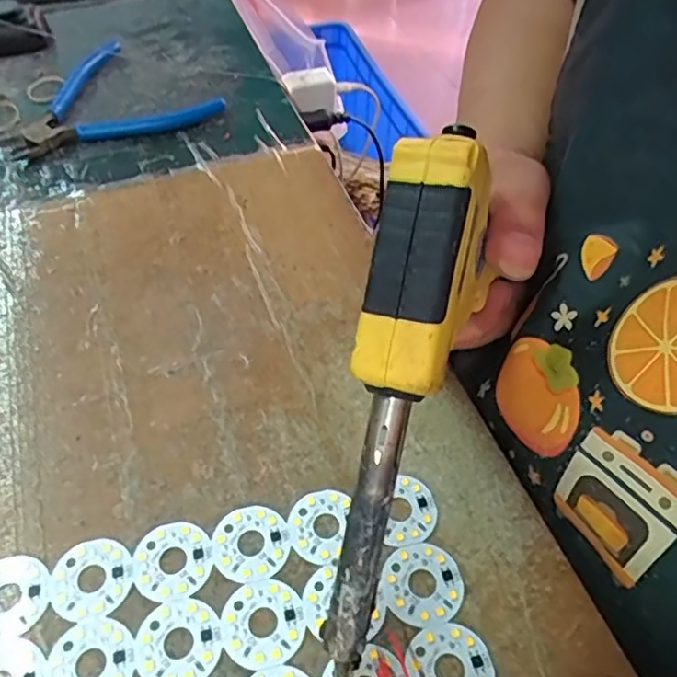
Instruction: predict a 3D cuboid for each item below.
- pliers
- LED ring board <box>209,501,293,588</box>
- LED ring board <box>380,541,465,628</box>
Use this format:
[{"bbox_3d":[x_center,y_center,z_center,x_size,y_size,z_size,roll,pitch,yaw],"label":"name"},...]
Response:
[{"bbox_3d":[-0.167,-0.183,0.463,0.134,0.012,0.119,-19,53,-15],"label":"pliers"},{"bbox_3d":[-0.035,0.080,0.249,0.030,0.004,0.030,-31,57,-23],"label":"LED ring board"},{"bbox_3d":[0.032,0.093,0.240,0.031,0.004,0.030,-28,56,-21],"label":"LED ring board"}]

